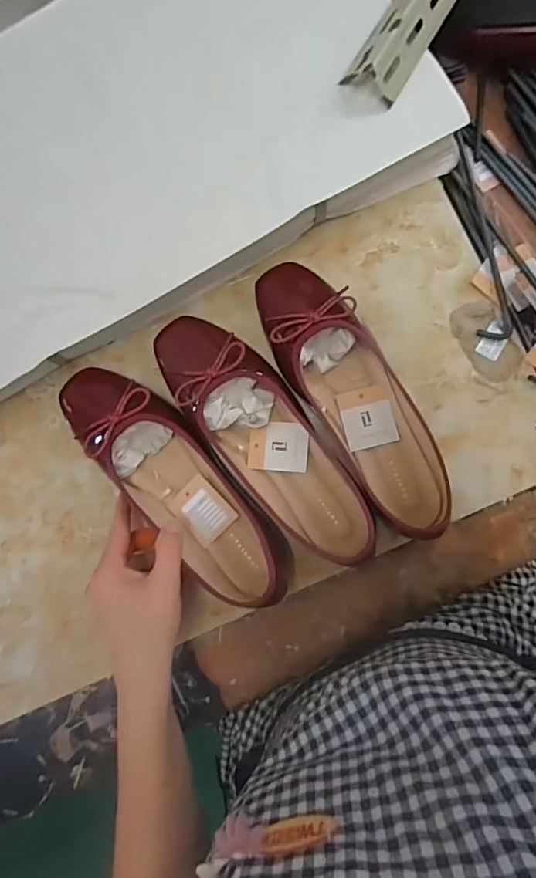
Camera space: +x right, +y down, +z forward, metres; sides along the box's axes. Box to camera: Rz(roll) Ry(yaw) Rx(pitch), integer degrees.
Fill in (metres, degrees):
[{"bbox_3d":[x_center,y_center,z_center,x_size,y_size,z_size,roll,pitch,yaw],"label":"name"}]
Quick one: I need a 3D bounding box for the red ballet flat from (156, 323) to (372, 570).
[{"bbox_3d":[-0.004,-0.002,0.404,0.078,0.059,0.240,-36,86,2],"label":"red ballet flat"}]

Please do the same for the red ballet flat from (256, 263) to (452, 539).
[{"bbox_3d":[0.075,-0.039,0.405,0.084,0.049,0.248,-31,86,2],"label":"red ballet flat"}]

